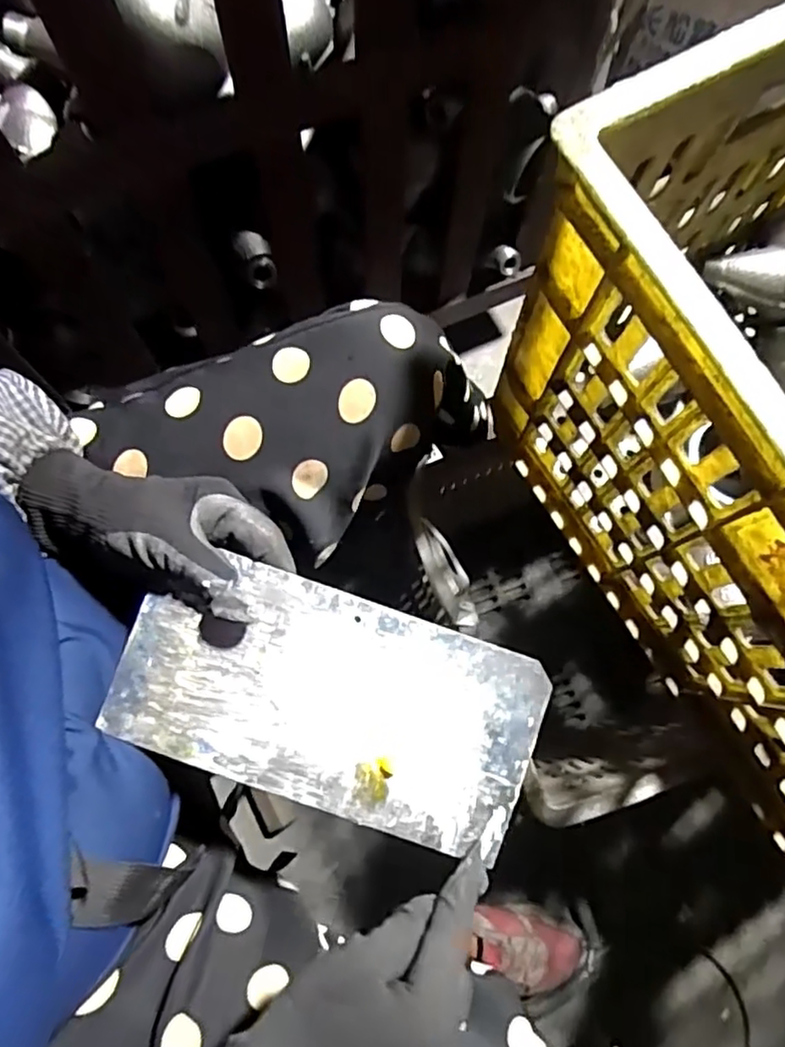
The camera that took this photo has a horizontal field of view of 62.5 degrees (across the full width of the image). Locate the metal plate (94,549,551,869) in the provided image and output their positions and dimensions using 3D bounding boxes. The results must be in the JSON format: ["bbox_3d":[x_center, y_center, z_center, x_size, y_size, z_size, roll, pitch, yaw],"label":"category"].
[{"bbox_3d":[-0.036,0.101,0.370,0.234,0.004,0.117,20,86,-1],"label":"metal plate"}]

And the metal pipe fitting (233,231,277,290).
[{"bbox_3d":[-0.121,-0.236,0.577,0.029,0.025,0.052,-23,77,-6],"label":"metal pipe fitting"}]

